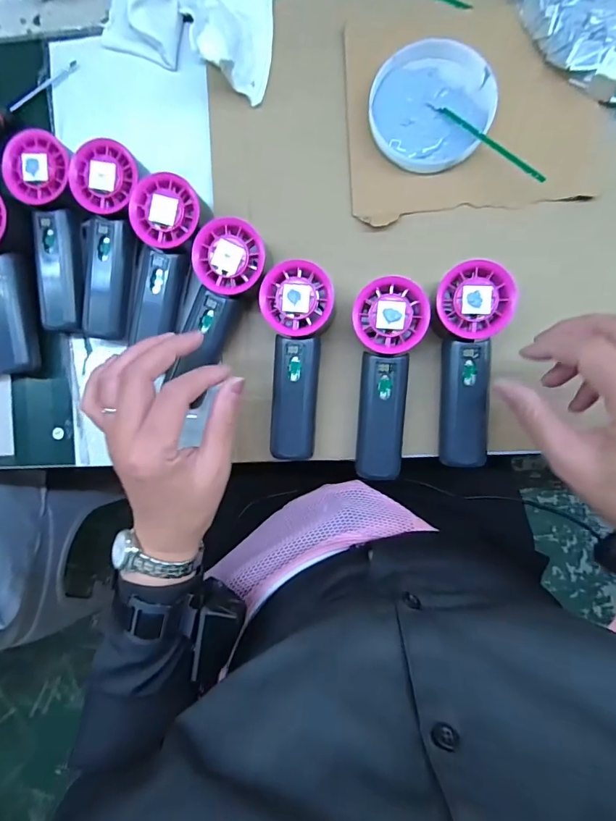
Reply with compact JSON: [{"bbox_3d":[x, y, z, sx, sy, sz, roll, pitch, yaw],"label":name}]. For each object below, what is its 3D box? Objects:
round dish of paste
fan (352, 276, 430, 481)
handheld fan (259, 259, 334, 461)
[{"bbox_3d":[0.102,-0.253,0.368,0.098,0.021,0.095,0,88,5],"label":"round dish of paste"},{"bbox_3d":[0.060,-0.022,0.358,0.052,0.057,0.152,5,89,5],"label":"fan"},{"bbox_3d":[-0.006,-0.037,0.364,0.051,0.055,0.152,0,88,4],"label":"handheld fan"}]

